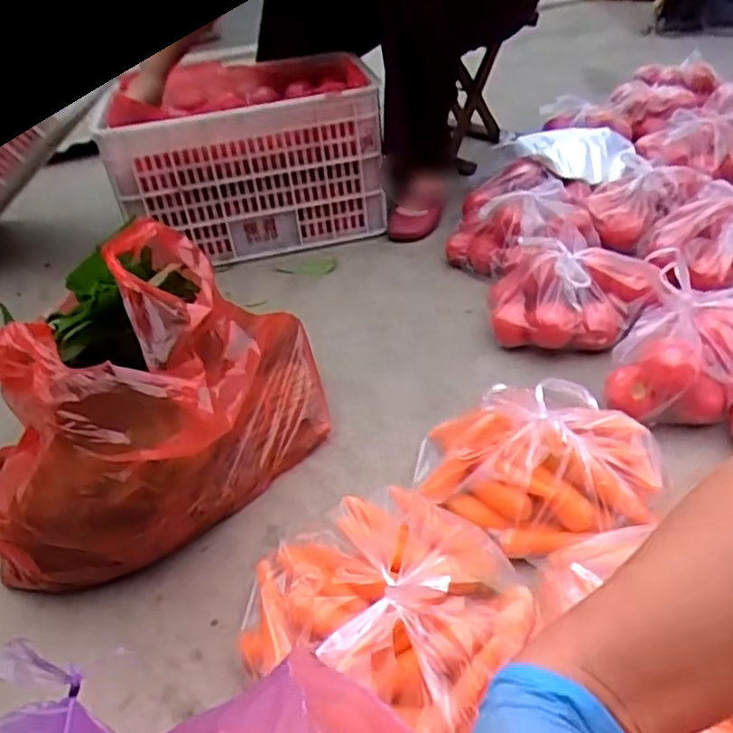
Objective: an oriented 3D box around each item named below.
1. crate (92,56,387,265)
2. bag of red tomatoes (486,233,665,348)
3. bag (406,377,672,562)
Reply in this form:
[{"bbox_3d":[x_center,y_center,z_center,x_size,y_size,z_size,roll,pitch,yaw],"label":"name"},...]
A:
[{"bbox_3d":[-0.245,-0.449,1.402,0.536,0.297,0.334,-7,38,0],"label":"crate"},{"bbox_3d":[0.310,-0.111,1.019,0.226,0.130,0.182,-1,38,7],"label":"bag of red tomatoes"},{"bbox_3d":[0.187,0.106,0.740,0.253,0.113,0.187,-9,38,-4],"label":"bag"}]

